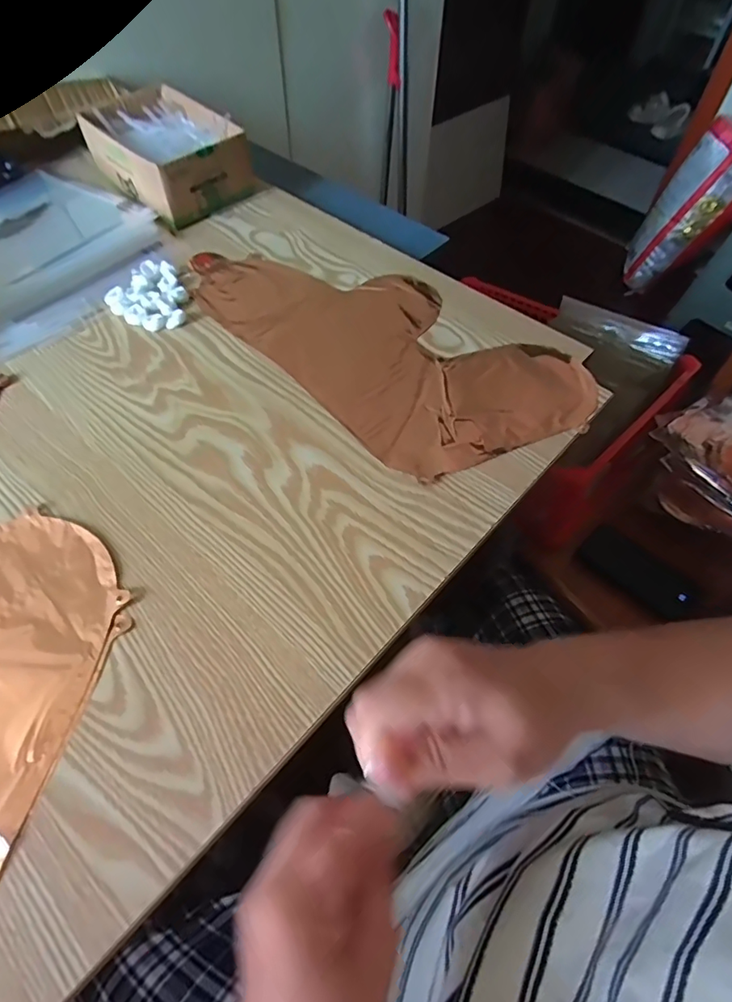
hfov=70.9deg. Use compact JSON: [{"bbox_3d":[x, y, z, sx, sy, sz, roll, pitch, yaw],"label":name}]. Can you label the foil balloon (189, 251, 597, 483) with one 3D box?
[{"bbox_3d":[0.010,-0.171,0.515,0.209,0.013,0.404,-37,64,-22],"label":"foil balloon"}]

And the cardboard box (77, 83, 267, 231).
[{"bbox_3d":[-0.247,-0.445,0.661,0.144,0.068,0.197,-37,64,-21],"label":"cardboard box"}]

